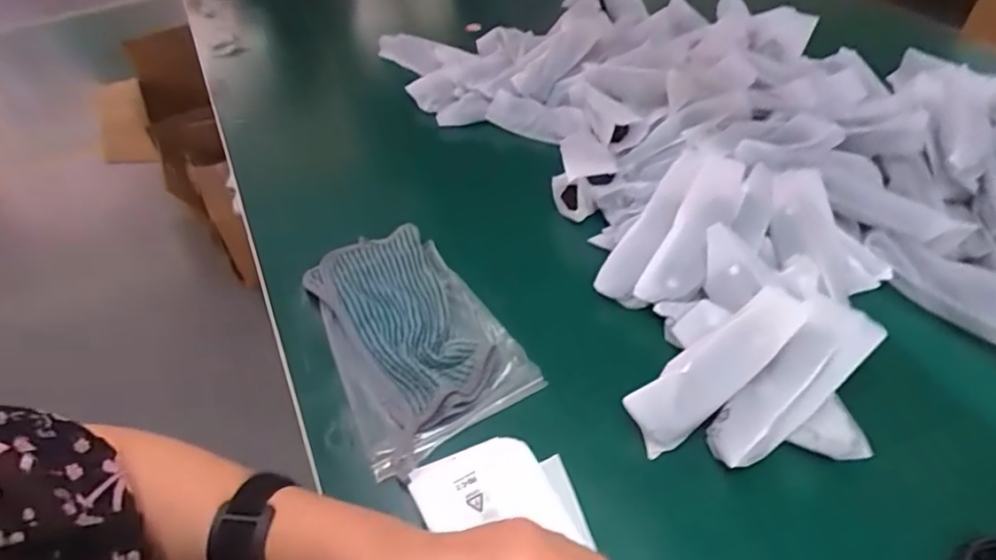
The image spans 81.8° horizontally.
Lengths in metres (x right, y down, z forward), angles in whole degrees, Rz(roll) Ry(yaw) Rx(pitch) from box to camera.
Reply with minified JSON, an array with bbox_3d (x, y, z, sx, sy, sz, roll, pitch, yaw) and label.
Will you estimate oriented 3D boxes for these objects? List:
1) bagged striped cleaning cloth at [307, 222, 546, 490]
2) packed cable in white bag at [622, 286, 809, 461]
[{"bbox_3d":[-0.079,0.042,0.504,0.142,0.026,0.230,-24,50,-19],"label":"bagged striped cleaning cloth"},{"bbox_3d":[0.166,0.060,0.428,0.171,0.042,0.053,-38,54,-8],"label":"packed cable in white bag"}]

